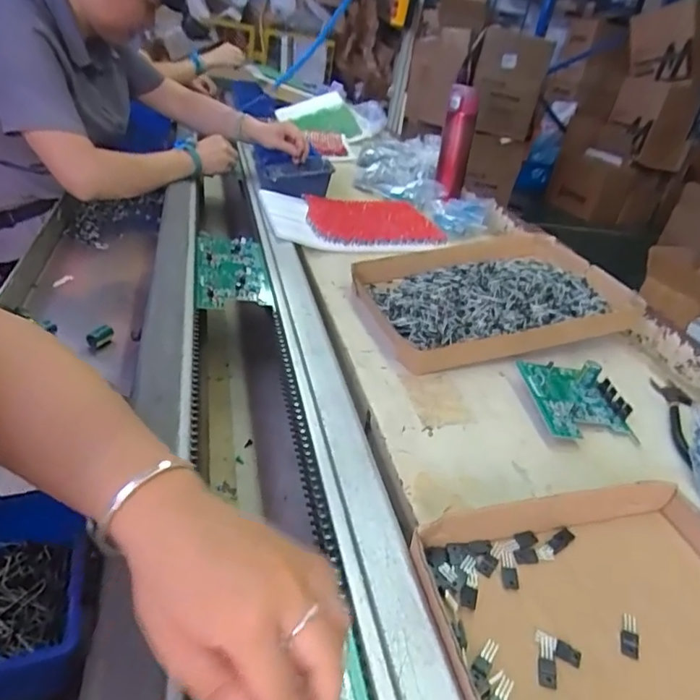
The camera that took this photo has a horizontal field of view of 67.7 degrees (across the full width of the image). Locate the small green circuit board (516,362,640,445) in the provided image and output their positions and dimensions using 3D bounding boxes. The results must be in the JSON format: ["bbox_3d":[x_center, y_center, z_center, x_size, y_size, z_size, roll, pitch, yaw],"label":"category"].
[{"bbox_3d":[0.234,0.047,0.534,0.090,0.032,0.102,4,32,-6],"label":"small green circuit board"}]

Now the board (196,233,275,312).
[{"bbox_3d":[-0.163,-0.115,0.722,0.093,0.011,0.210,-2,33,-15],"label":"board"}]

